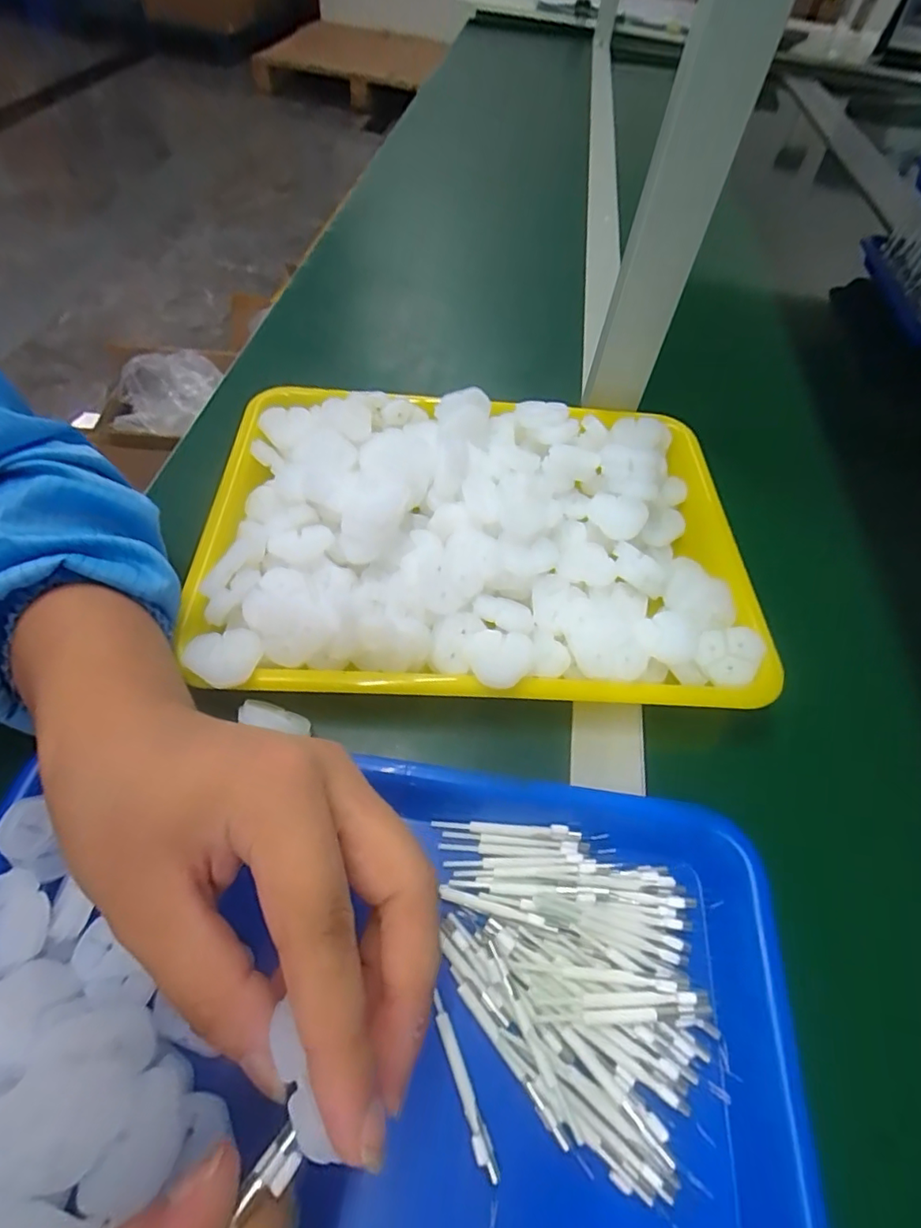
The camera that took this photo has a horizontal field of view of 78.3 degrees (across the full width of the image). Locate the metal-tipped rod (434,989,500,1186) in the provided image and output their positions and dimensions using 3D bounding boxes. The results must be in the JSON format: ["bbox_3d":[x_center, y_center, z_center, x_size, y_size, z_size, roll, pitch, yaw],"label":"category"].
[{"bbox_3d":[0.001,0.179,0.217,0.006,0.004,0.059,-17,58,-15],"label":"metal-tipped rod"}]

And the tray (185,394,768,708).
[{"bbox_3d":[0.015,-0.057,0.362,0.339,0.044,0.246,2,55,-2],"label":"tray"}]

